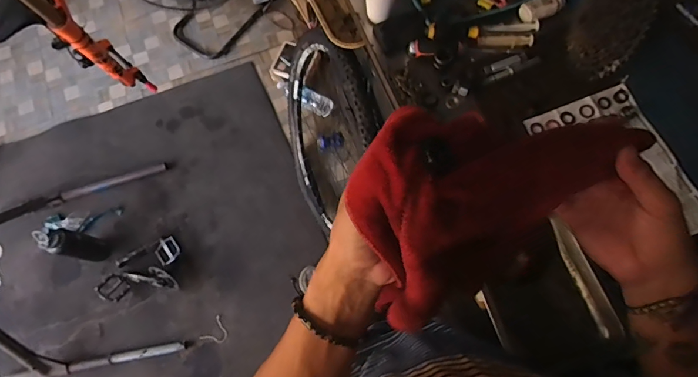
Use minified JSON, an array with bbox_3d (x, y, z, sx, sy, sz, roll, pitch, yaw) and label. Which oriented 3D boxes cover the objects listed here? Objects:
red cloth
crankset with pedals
[{"bbox_3d":[0.106,-0.018,0.311,0.228,0.107,0.126,-33,74,-8],"label":"red cloth"},{"bbox_3d":[-0.808,0.310,1.546,0.303,0.080,0.209,-12,72,-1],"label":"crankset with pedals"}]

